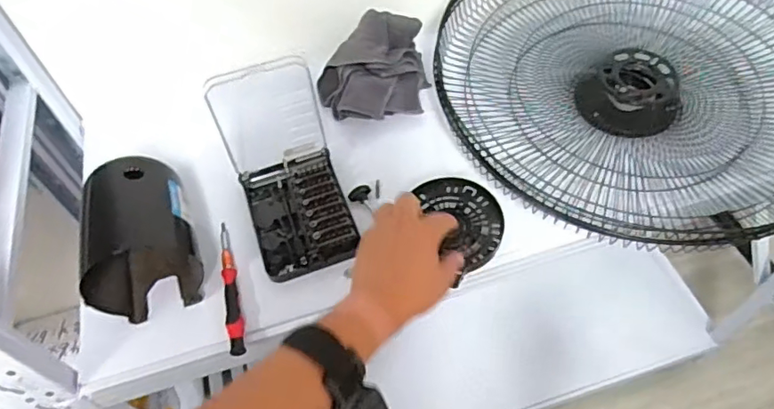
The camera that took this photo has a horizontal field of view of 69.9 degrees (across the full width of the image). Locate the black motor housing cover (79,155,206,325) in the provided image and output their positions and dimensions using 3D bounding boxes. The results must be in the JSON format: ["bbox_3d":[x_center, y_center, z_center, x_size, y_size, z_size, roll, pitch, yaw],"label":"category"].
[{"bbox_3d":[-0.260,0.035,0.595,0.103,0.115,0.140,-15,55,-6],"label":"black motor housing cover"}]

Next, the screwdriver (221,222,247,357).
[{"bbox_3d":[-0.169,0.087,0.598,0.016,0.012,0.163,-15,55,-5],"label":"screwdriver"}]

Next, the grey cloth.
[{"bbox_3d":[-0.024,-0.182,0.740,0.149,0.073,0.129,-7,55,0],"label":"grey cloth"}]

